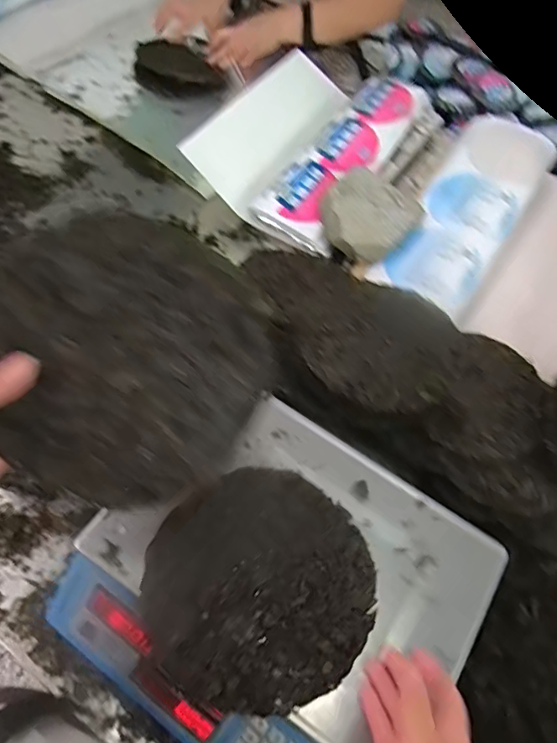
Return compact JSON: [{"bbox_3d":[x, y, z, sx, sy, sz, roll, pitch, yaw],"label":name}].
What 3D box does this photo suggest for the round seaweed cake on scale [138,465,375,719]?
[{"bbox_3d":[-0.016,0.182,0.442,0.186,0.021,0.184,1,63,-2],"label":"round seaweed cake on scale"}]

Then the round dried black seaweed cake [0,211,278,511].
[{"bbox_3d":[-0.113,-0.013,0.342,0.203,0.008,0.184,43,84,-12],"label":"round dried black seaweed cake"}]

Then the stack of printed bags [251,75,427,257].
[{"bbox_3d":[0.124,-0.405,0.948,0.163,0.031,0.434,28,65,11],"label":"stack of printed bags"}]

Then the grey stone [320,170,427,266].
[{"bbox_3d":[0.155,-0.264,0.867,0.145,0.048,0.148,2,60,-3],"label":"grey stone"}]

